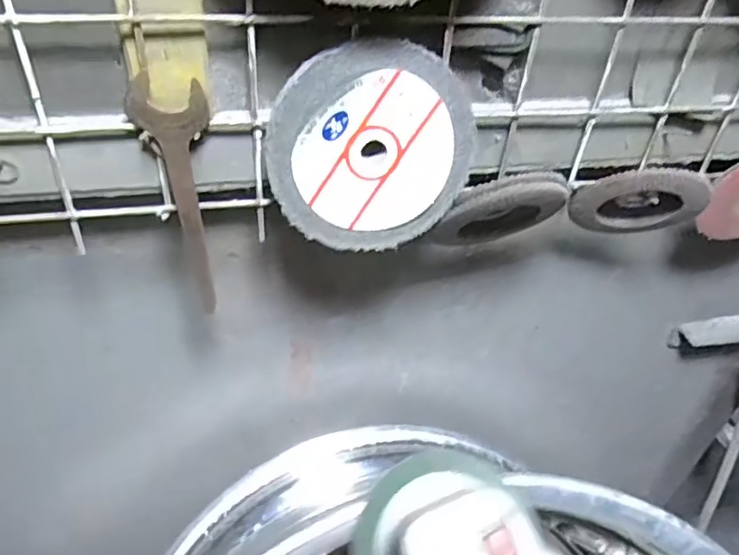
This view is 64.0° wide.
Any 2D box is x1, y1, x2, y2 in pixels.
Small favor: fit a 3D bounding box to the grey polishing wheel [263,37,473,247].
[{"bbox_3d":[0.002,-0.070,0.336,0.115,0.117,0.007,-27,34,1],"label":"grey polishing wheel"}]

